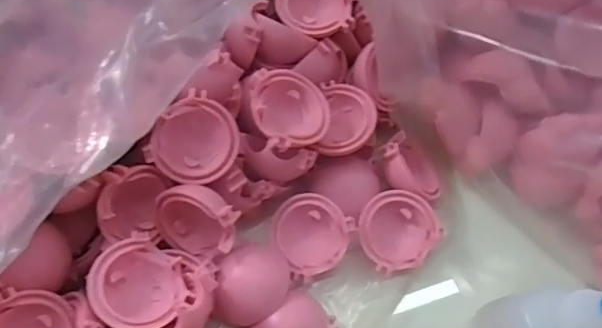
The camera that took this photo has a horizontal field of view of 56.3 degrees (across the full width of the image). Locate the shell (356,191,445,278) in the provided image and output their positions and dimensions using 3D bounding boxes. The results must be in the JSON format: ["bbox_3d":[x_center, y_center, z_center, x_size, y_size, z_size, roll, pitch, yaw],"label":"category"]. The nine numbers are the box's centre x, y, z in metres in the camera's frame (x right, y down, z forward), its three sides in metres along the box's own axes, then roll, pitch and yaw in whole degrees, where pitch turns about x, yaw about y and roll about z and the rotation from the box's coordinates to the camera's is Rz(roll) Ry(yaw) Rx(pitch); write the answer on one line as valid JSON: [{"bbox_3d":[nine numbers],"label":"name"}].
[{"bbox_3d":[0.036,0.027,0.214,0.028,0.019,0.027,1,62,-3],"label":"shell"}]

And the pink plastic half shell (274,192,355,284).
[{"bbox_3d":[0.004,0.027,0.211,0.026,0.021,0.027,-23,66,-15],"label":"pink plastic half shell"}]

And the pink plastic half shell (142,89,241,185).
[{"bbox_3d":[-0.036,-0.008,0.194,0.028,0.014,0.028,8,71,-23],"label":"pink plastic half shell"}]

